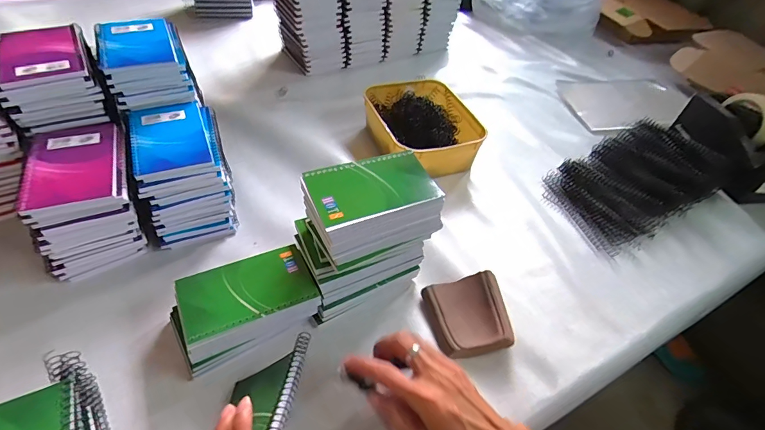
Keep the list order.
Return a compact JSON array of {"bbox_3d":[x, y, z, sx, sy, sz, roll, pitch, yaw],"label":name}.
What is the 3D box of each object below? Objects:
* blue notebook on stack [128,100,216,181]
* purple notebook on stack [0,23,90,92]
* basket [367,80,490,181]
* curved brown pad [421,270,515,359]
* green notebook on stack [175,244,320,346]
[{"bbox_3d":[-0.255,-0.094,0.481,0.082,0.011,0.127,-15,49,-21],"label":"blue notebook on stack"},{"bbox_3d":[-0.404,-0.193,0.477,0.083,0.012,0.137,-20,51,-24],"label":"purple notebook on stack"},{"bbox_3d":[0.062,-0.146,0.674,0.170,0.079,0.209,-13,48,-19],"label":"basket"},{"bbox_3d":[0.098,0.113,0.452,0.082,0.027,0.089,-5,46,-12],"label":"curved brown pad"},{"bbox_3d":[-0.140,0.075,0.415,0.128,0.006,0.079,-18,50,-23],"label":"green notebook on stack"}]

